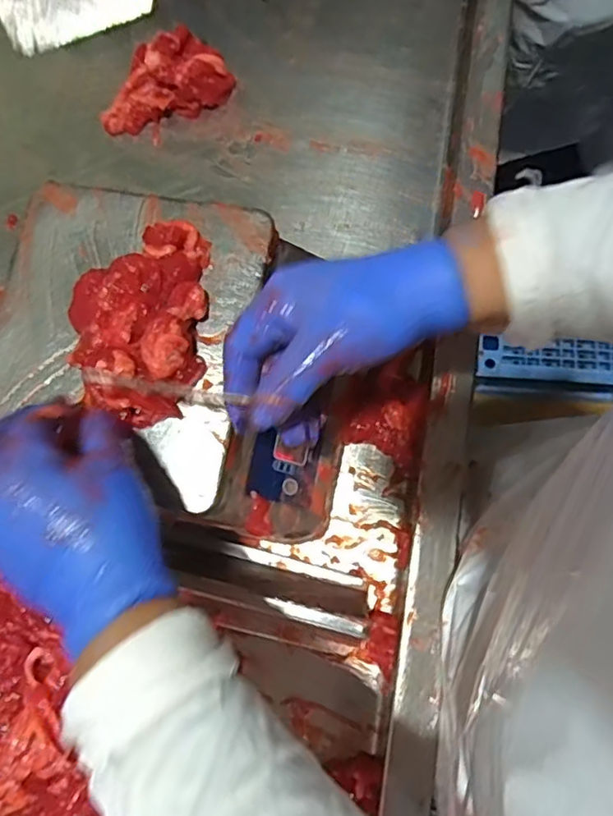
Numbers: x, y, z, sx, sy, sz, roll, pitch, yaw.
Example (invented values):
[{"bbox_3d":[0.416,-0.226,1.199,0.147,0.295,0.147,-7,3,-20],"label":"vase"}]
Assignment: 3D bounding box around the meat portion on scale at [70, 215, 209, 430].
[{"bbox_3d":[-0.115,-0.063,0.399,0.089,0.030,0.140,1,78,-1],"label":"meat portion on scale"}]

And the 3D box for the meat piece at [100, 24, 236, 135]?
[{"bbox_3d":[-0.143,-0.316,0.581,0.127,0.040,0.071,-31,80,-7],"label":"meat piece"}]

